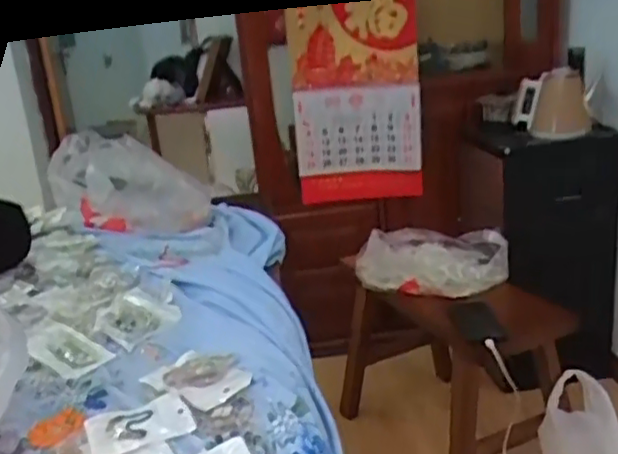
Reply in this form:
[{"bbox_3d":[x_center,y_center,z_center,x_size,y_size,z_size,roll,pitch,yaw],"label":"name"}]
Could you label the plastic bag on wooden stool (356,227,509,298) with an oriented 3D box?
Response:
[{"bbox_3d":[0.277,0.067,1.498,0.350,0.120,0.177,0,18,13],"label":"plastic bag on wooden stool"}]

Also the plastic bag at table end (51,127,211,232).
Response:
[{"bbox_3d":[-0.387,-0.100,1.335,0.210,0.150,0.374,-19,23,-35],"label":"plastic bag at table end"}]

